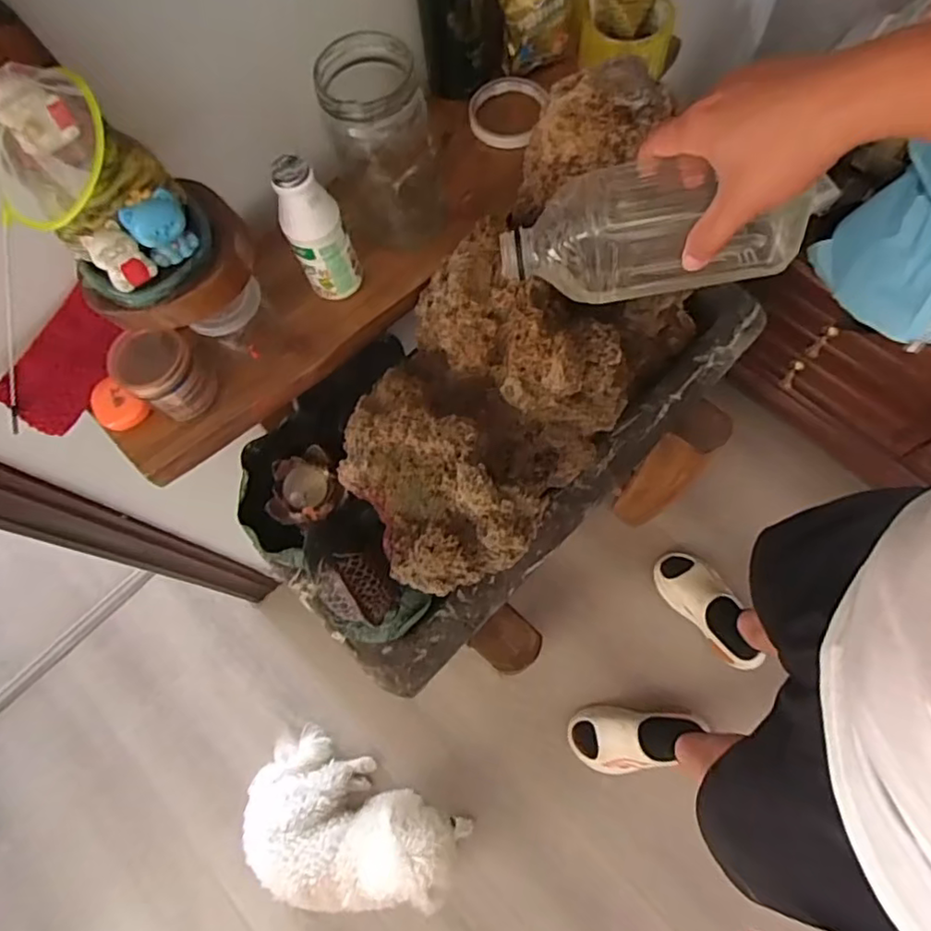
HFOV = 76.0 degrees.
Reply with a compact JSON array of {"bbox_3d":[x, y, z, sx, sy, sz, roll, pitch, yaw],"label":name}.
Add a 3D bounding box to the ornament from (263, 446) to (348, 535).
[{"bbox_3d":[-0.190,0.026,0.693,0.085,0.036,0.089,-1,71,3],"label":"ornament"}]

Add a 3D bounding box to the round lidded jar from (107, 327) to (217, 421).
[{"bbox_3d":[-0.266,-0.080,0.524,0.063,0.064,0.058,-1,71,3],"label":"round lidded jar"}]

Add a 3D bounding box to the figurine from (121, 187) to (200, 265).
[{"bbox_3d":[-0.209,-0.162,0.410,0.036,0.038,0.020,-34,72,-8],"label":"figurine"}]

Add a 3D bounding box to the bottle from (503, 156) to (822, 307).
[{"bbox_3d":[0.139,-0.180,0.463,0.216,0.062,0.088,0,69,4],"label":"bottle"}]

